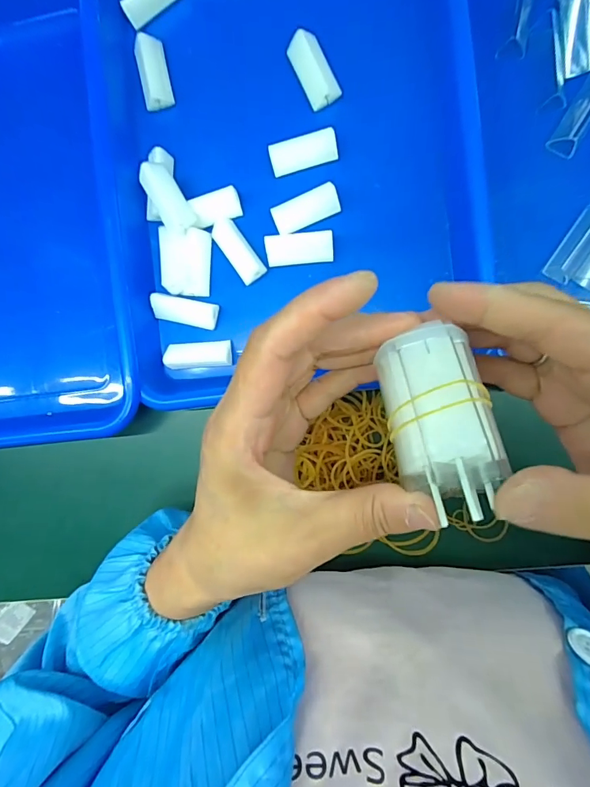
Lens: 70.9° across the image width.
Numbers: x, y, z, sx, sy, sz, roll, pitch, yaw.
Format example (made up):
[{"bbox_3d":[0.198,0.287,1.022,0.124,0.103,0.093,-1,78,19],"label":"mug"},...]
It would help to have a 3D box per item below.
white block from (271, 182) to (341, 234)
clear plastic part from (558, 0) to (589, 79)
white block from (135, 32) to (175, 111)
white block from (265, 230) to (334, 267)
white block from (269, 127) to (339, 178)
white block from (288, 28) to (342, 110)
[{"bbox_3d":[0.008,-0.126,0.285,0.045,0.010,0.019,-24,88,5],"label":"white block"},{"bbox_3d":[0.181,-0.238,0.265,0.022,0.011,0.058,-13,107,6],"label":"clear plastic part"},{"bbox_3d":[-0.101,-0.230,0.297,0.019,0.016,0.046,-10,89,6],"label":"white block"},{"bbox_3d":[0.003,-0.100,0.285,0.045,0.011,0.020,-5,89,6],"label":"white block"},{"bbox_3d":[0.006,-0.165,0.284,0.045,0.013,0.017,-15,88,6],"label":"white block"},{"bbox_3d":[0.013,-0.221,0.281,0.022,0.012,0.045,-26,87,5],"label":"white block"}]

